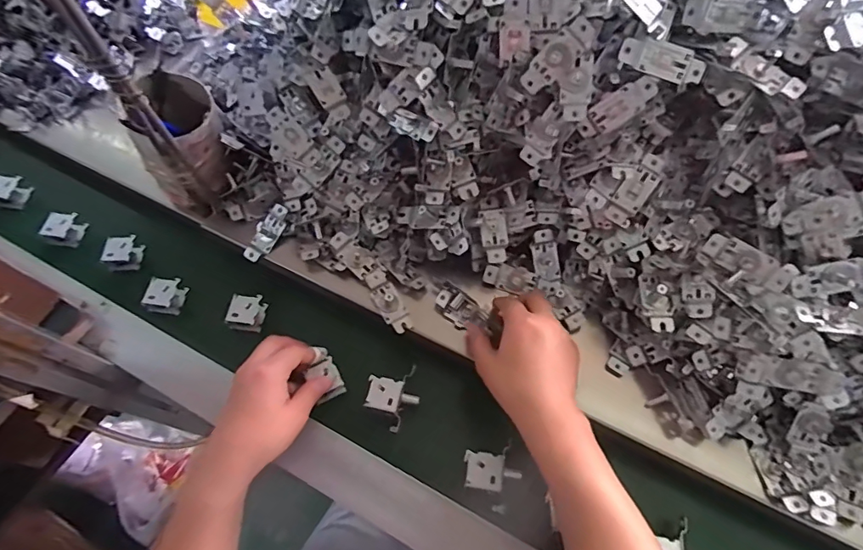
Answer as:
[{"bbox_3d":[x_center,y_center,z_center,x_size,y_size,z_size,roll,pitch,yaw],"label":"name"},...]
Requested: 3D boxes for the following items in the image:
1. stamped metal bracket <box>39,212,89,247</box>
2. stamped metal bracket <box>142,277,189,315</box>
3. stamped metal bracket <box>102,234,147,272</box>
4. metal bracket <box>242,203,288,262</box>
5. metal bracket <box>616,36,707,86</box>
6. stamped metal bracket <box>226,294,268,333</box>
[{"bbox_3d":[-0.418,-0.054,0.545,0.025,0.036,0.033,16,65,9],"label":"stamped metal bracket"},{"bbox_3d":[-0.280,0.021,0.500,0.030,0.029,0.032,5,63,4],"label":"stamped metal bracket"},{"bbox_3d":[-0.340,-0.024,0.529,0.024,0.031,0.034,5,63,3],"label":"stamped metal bracket"},{"bbox_3d":[-0.170,-0.043,0.496,0.022,0.012,0.063,32,89,16],"label":"metal bracket"},{"bbox_3d":[0.176,-0.163,0.364,0.063,0.008,0.025,17,106,1],"label":"metal bracket"},{"bbox_3d":[-0.189,0.039,0.494,0.030,0.025,0.034,0,63,1],"label":"stamped metal bracket"}]

